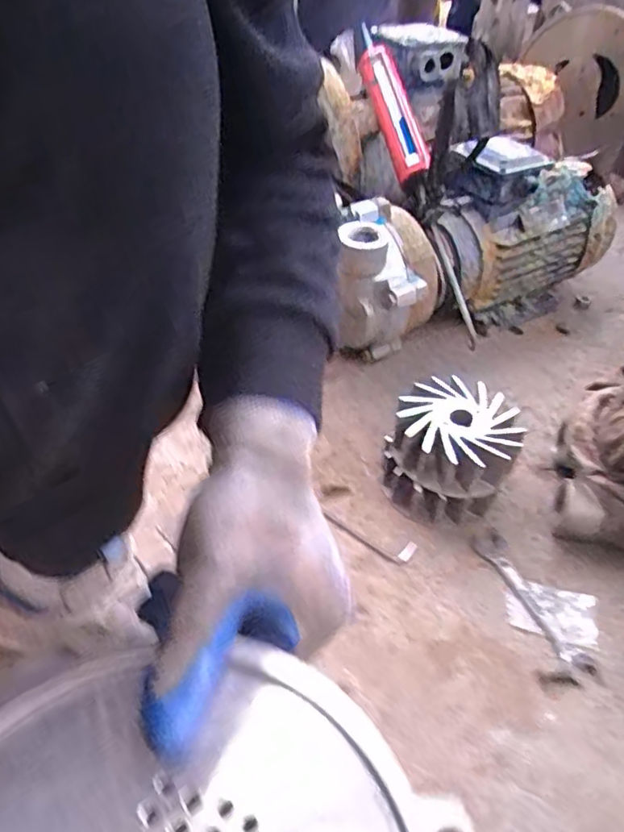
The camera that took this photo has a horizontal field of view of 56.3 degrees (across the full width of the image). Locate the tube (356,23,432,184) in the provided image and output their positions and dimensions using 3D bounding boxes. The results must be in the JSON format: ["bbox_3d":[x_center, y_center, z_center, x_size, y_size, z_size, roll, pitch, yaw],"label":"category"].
[{"bbox_3d":[0.113,-0.477,0.870,0.052,0.043,0.313,-10,69,-11],"label":"tube"}]

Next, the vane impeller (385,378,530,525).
[{"bbox_3d":[0.159,0.041,0.671,0.136,0.110,0.137,25,49,23],"label":"vane impeller"}]

